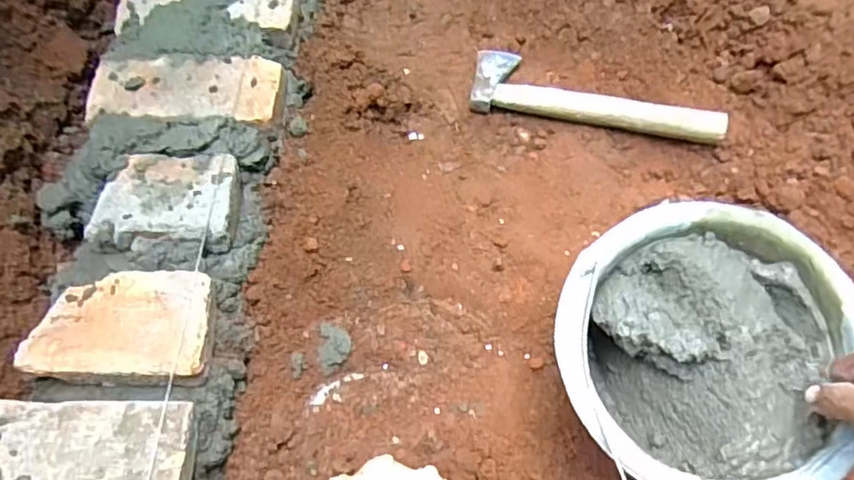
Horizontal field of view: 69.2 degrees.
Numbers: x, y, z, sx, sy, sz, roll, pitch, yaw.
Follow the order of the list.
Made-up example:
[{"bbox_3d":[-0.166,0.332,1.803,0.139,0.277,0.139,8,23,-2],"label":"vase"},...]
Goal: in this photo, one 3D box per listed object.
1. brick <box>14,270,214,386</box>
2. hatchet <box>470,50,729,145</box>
[{"bbox_3d":[-0.303,0.091,0.631,0.169,0.054,0.116,4,62,3],"label":"brick"},{"bbox_3d":[0.214,-0.187,0.787,0.314,0.040,0.097,12,62,7],"label":"hatchet"}]

